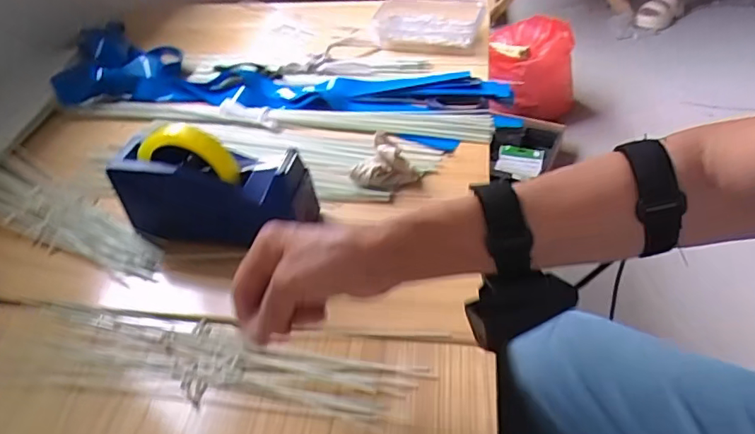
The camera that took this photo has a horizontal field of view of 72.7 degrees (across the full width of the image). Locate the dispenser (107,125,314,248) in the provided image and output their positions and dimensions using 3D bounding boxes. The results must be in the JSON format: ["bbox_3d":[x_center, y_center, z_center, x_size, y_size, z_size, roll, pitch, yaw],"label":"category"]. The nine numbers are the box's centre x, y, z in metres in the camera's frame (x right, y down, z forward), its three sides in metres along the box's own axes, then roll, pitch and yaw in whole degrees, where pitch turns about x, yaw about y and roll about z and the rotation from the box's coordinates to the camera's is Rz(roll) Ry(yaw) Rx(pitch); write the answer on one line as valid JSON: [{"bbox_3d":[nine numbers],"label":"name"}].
[{"bbox_3d":[-0.173,-0.032,0.542,0.199,0.121,0.065,2,44,7],"label":"dispenser"}]

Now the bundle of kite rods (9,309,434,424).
[{"bbox_3d":[-0.147,0.131,0.454,0.359,0.007,0.073,5,45,10],"label":"bundle of kite rods"}]

